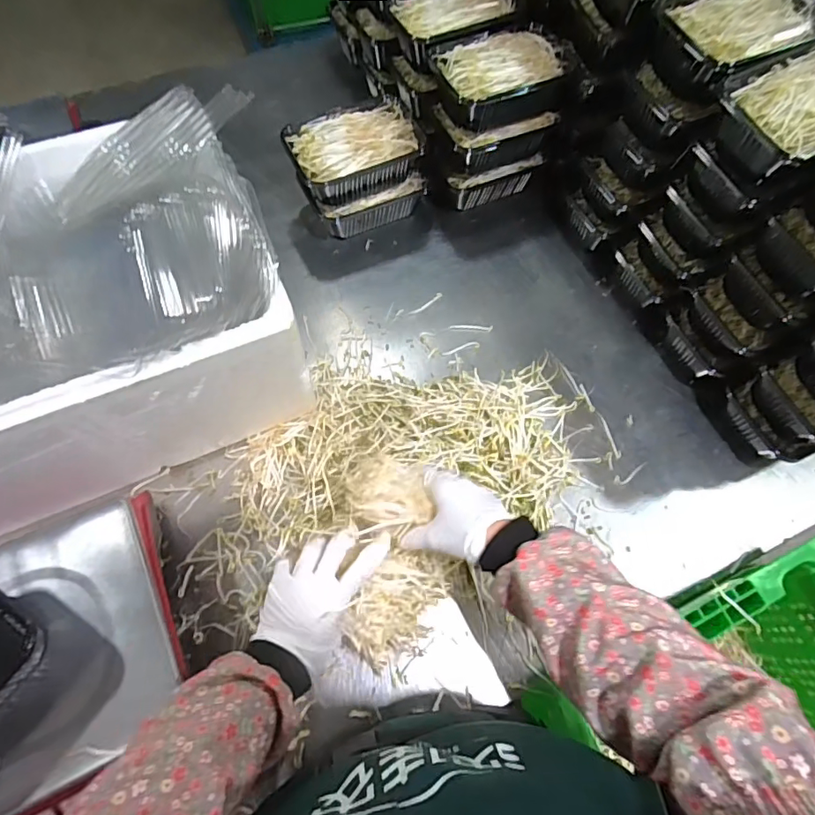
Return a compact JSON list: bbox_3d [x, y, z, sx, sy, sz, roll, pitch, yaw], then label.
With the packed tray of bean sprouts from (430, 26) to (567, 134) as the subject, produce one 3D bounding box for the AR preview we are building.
[{"bbox_3d":[0.127,-0.450,0.701,0.175,0.066,0.114,-25,70,-13],"label":"packed tray of bean sprouts"}]

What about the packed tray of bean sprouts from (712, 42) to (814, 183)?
[{"bbox_3d":[0.411,-0.305,0.530,0.173,0.062,0.117,-25,70,-13],"label":"packed tray of bean sprouts"}]

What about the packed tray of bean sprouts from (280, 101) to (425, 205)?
[{"bbox_3d":[-0.074,-0.360,0.719,0.178,0.058,0.114,-20,69,-11],"label":"packed tray of bean sprouts"}]

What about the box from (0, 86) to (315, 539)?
[{"bbox_3d":[-0.366,-0.101,0.537,0.439,0.288,0.321,-22,70,-12],"label":"box"}]

